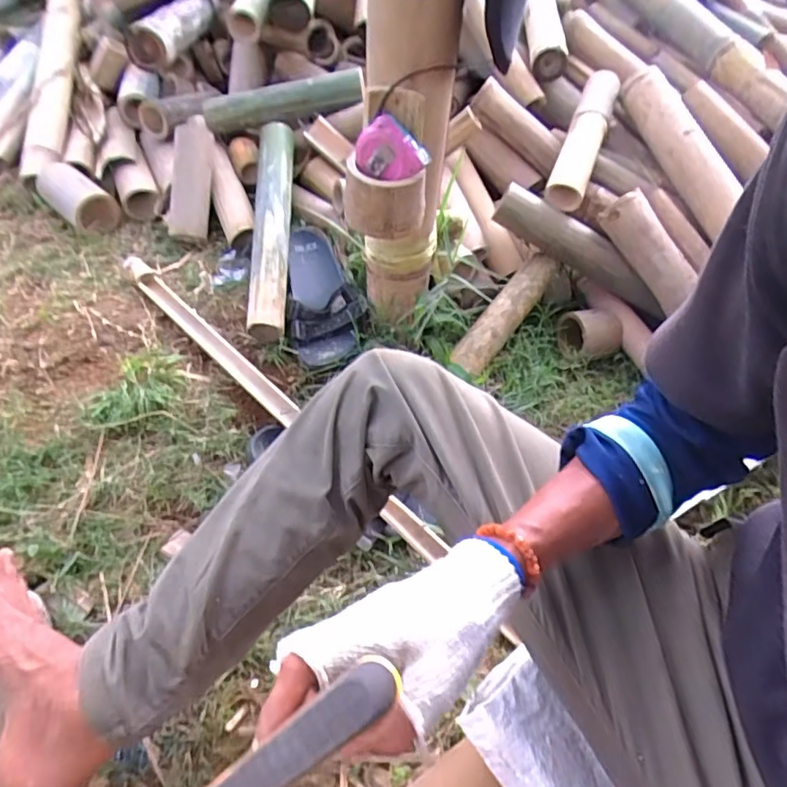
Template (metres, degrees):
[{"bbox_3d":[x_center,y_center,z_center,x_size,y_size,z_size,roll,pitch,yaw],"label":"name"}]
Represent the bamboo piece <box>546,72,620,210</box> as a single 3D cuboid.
[{"bbox_3d":[0.329,-0.436,0.990,0.062,0.052,0.289,19,75,18],"label":"bamboo piece"}]

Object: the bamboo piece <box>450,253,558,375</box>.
[{"bbox_3d":[0.189,-0.138,0.961,0.054,0.043,0.274,31,69,26],"label":"bamboo piece"}]

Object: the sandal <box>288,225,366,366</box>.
[{"bbox_3d":[-0.110,-0.165,0.929,0.117,0.068,0.268,-5,46,-5],"label":"sandal"}]

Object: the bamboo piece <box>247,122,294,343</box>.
[{"bbox_3d":[-0.201,-0.282,0.953,0.058,0.060,0.424,-2,62,-2],"label":"bamboo piece"}]

